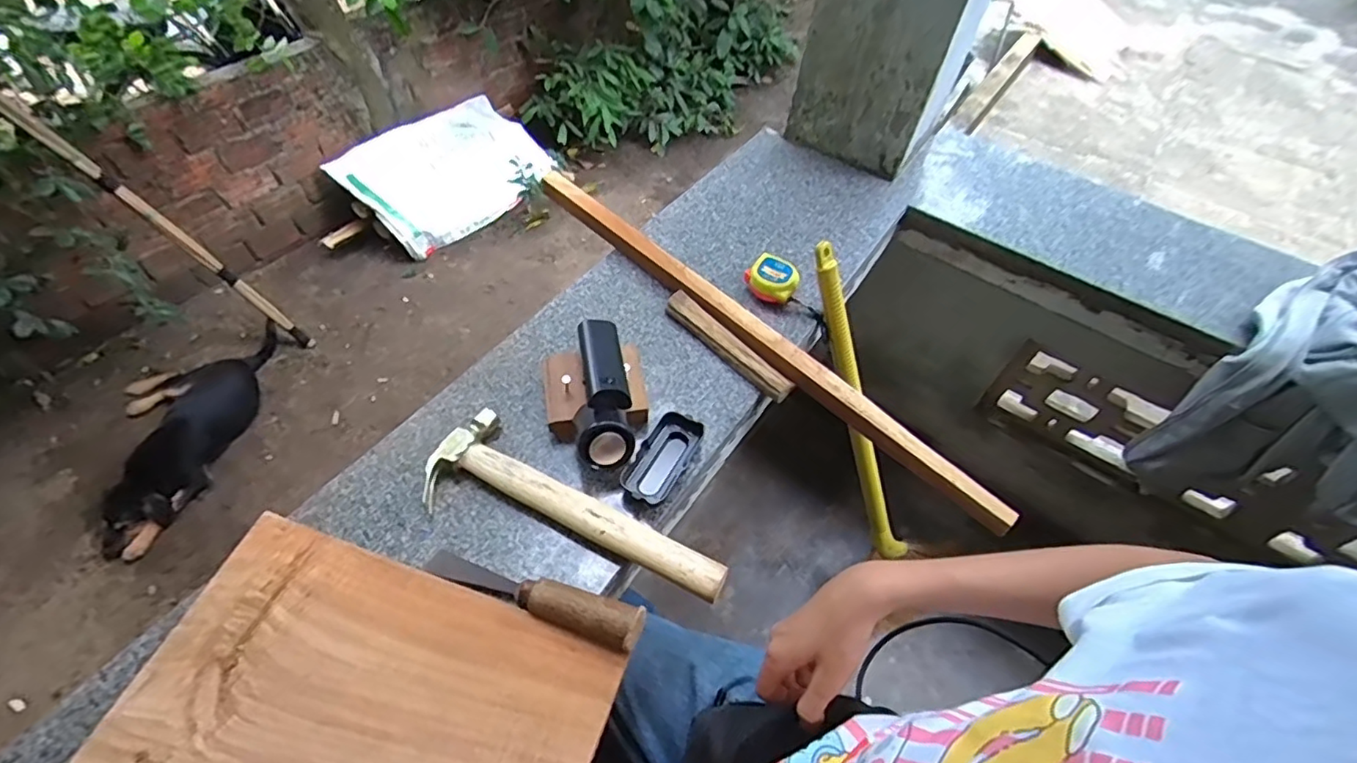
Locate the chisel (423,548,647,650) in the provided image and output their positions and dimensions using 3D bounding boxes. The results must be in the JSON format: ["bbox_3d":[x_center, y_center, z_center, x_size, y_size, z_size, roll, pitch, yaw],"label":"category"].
[{"bbox_3d":[-0.134,0.190,0.527,0.209,0.029,0.033,17,53,8],"label":"chisel"}]

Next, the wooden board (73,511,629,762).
[{"bbox_3d":[-0.261,0.288,0.458,0.364,0.008,0.279,17,53,8],"label":"wooden board"}]

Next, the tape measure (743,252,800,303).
[{"bbox_3d":[0.129,-0.140,0.797,0.071,0.042,0.067,29,56,16],"label":"tape measure"}]

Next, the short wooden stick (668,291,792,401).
[{"bbox_3d":[0.059,-0.045,0.732,0.029,0.024,0.198,-36,64,-28],"label":"short wooden stick"}]

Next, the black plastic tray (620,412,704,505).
[{"bbox_3d":[-0.018,0.081,0.633,0.052,0.022,0.108,25,55,13],"label":"black plastic tray"}]

